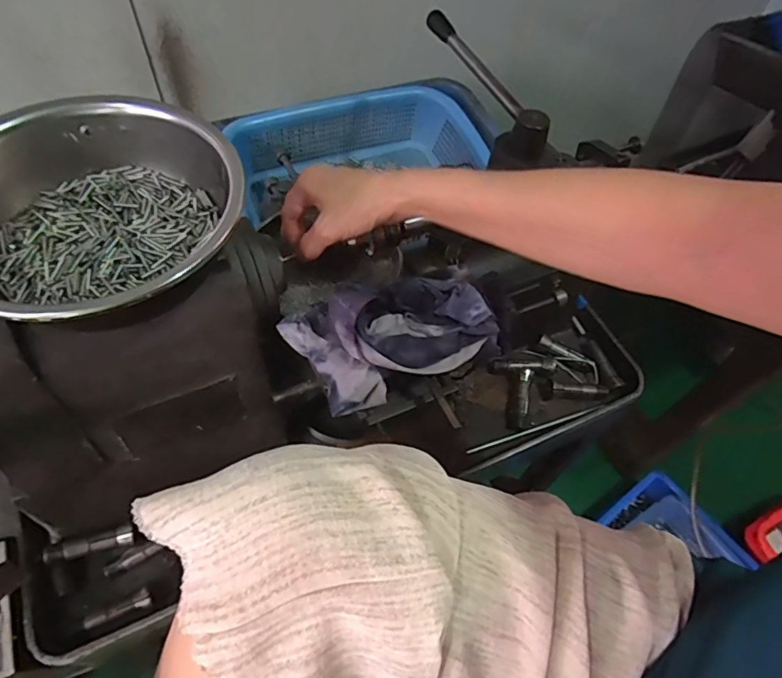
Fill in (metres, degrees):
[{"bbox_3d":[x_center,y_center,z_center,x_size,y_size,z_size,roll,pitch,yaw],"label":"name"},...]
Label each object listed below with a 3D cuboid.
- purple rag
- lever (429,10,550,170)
[{"bbox_3d":[0.003,-0.009,0.409,0.161,0.065,0.085,-15,60,-14],"label":"purple rag"},{"bbox_3d":[0.092,-0.259,0.531,0.043,0.043,0.211,-15,60,-14],"label":"lever"}]

